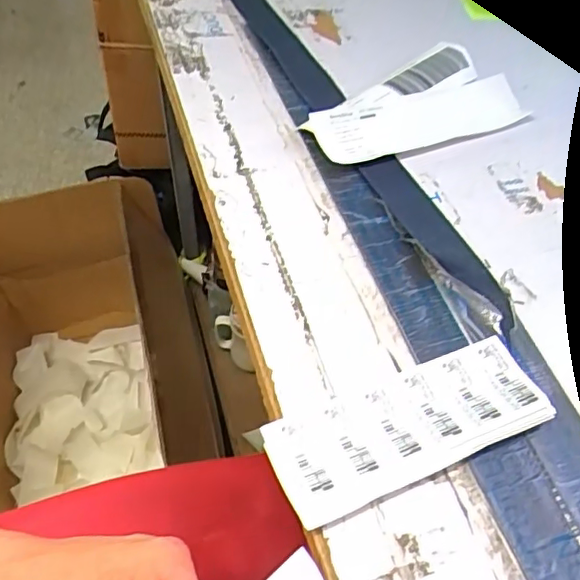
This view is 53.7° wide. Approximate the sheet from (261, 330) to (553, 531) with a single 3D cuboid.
[{"bbox_3d":[0.066,0.073,0.313,0.154,0.005,0.057,-18,53,-15],"label":"sheet"}]

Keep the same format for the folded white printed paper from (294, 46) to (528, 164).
[{"bbox_3d":[0.113,-0.165,0.510,0.210,0.019,0.092,-30,59,-25],"label":"folded white printed paper"}]

